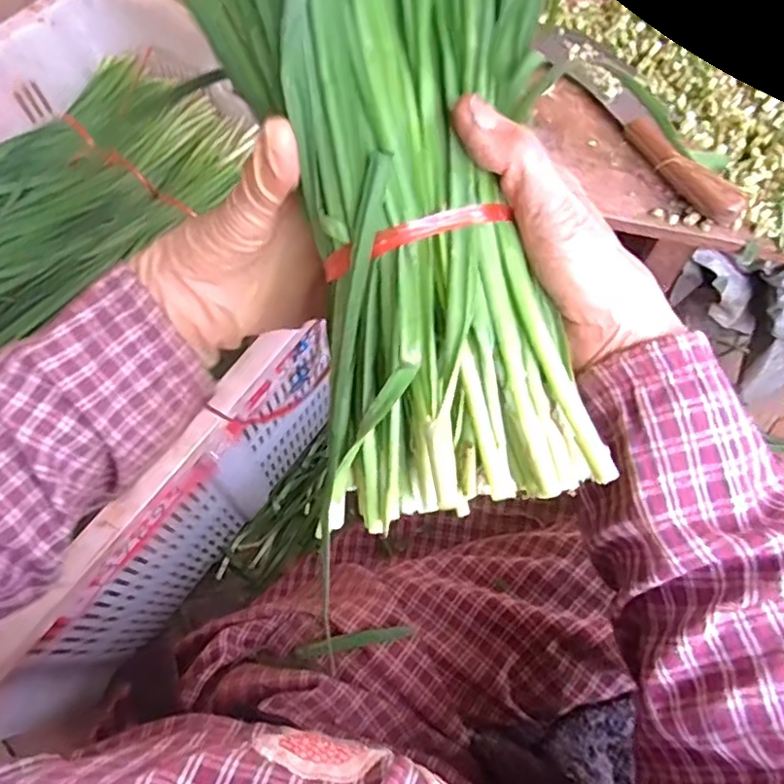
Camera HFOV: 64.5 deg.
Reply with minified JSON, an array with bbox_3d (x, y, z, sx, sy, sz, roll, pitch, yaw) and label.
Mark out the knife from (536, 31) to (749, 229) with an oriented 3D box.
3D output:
[{"bbox_3d":[0.209,-0.246,0.542,0.038,0.030,0.264,-27,69,-11],"label":"knife"}]

